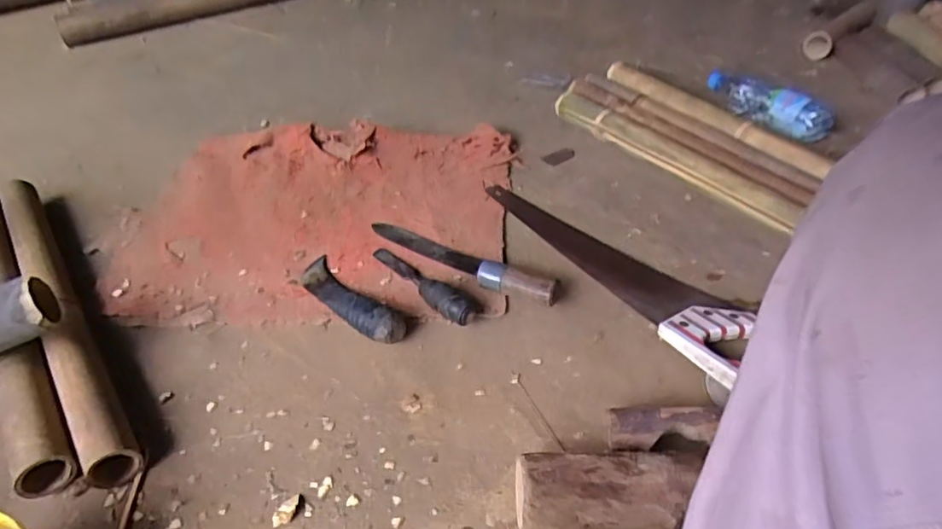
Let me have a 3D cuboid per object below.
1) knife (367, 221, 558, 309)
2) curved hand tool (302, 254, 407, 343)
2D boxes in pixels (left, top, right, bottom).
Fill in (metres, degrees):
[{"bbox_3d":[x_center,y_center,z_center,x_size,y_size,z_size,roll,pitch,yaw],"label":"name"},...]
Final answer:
[{"bbox_3d":[-0.020,-0.014,0.813,0.328,0.041,0.053,27,52,29],"label":"knife"},{"bbox_3d":[-0.166,0.039,0.771,0.210,0.042,0.054,32,55,32],"label":"curved hand tool"}]

